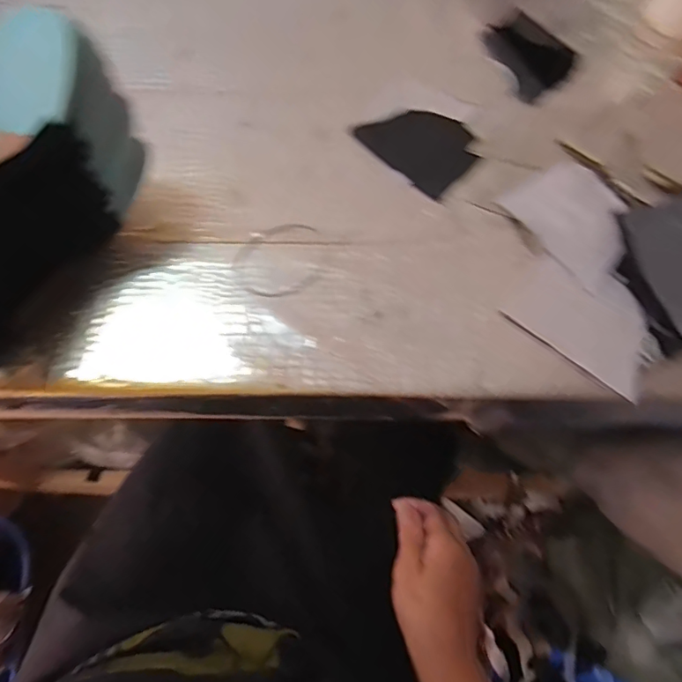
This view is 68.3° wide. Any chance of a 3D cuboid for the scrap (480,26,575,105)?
[{"bbox_3d":[0.190,-0.301,0.535,0.067,0.010,0.098,-41,70,2],"label":"scrap"}]

